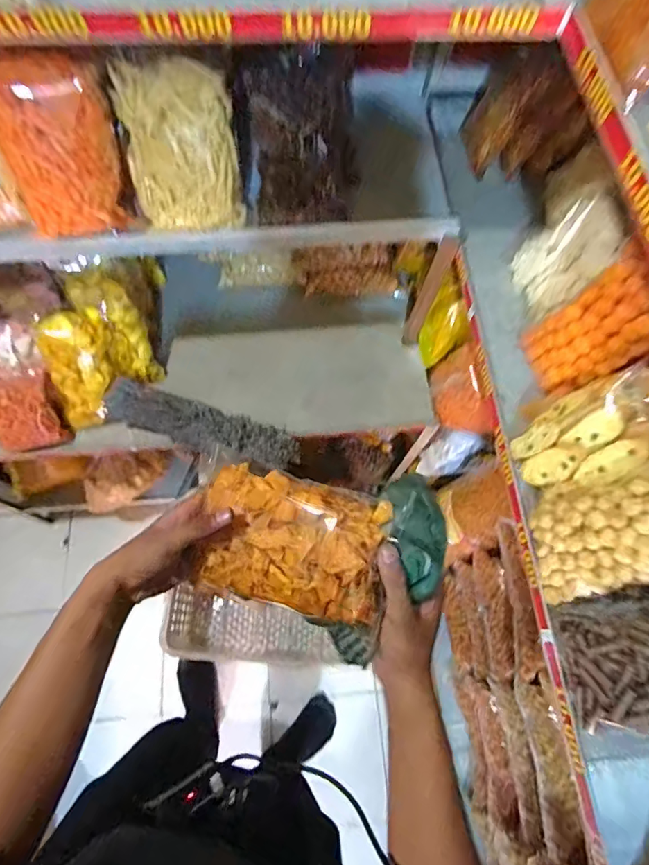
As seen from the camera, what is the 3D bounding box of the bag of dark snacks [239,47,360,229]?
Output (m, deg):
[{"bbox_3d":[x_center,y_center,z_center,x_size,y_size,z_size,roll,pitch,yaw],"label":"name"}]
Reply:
[{"bbox_3d":[-0.027,-0.444,0.746,0.163,0.221,0.057,-7,33,-6],"label":"bag of dark snacks"}]

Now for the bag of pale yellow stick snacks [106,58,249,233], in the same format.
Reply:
[{"bbox_3d":[-0.210,-0.412,0.717,0.151,0.209,0.048,-4,33,1],"label":"bag of pale yellow stick snacks"}]

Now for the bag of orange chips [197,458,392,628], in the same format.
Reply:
[{"bbox_3d":[-0.036,0.106,0.453,0.201,0.094,0.126,20,68,6],"label":"bag of orange chips"}]

